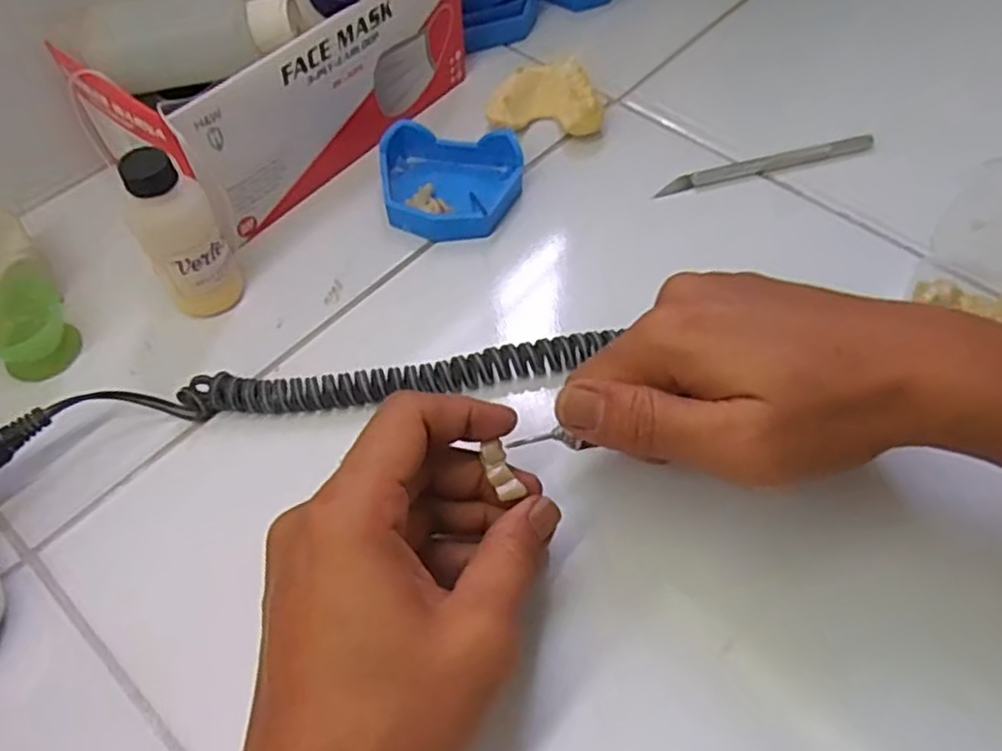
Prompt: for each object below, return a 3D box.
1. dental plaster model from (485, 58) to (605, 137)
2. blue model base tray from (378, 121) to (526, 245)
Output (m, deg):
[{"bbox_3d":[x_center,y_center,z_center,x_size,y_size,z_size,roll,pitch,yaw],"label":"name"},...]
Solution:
[{"bbox_3d":[0.028,-0.169,0.441,0.069,0.025,0.048,1,57,2],"label":"dental plaster model"},{"bbox_3d":[-0.030,-0.106,0.399,0.079,0.026,0.065,7,57,6],"label":"blue model base tray"}]

